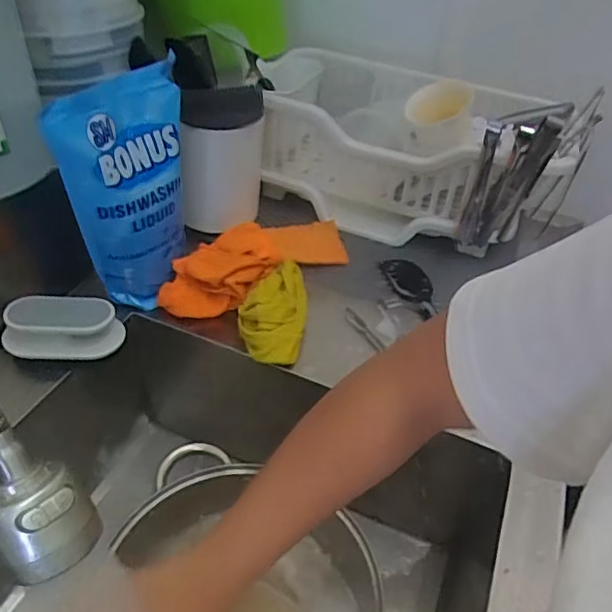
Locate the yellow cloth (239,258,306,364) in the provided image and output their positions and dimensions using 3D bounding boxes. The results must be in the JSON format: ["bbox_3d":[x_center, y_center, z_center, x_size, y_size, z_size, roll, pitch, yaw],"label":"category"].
[{"bbox_3d":[-0.035,-0.001,0.643,0.073,0.050,0.153,7,40,0],"label":"yellow cloth"}]

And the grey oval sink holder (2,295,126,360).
[{"bbox_3d":[-0.243,0.021,0.567,0.107,0.045,0.051,0,40,-8],"label":"grey oval sink holder"}]

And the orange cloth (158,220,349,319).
[{"bbox_3d":[-0.051,-0.064,0.697,0.269,0.068,0.085,-27,50,-33],"label":"orange cloth"}]

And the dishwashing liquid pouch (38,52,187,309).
[{"bbox_3d":[-0.174,-0.105,0.573,0.137,0.239,0.046,-29,51,-35],"label":"dishwashing liquid pouch"}]

